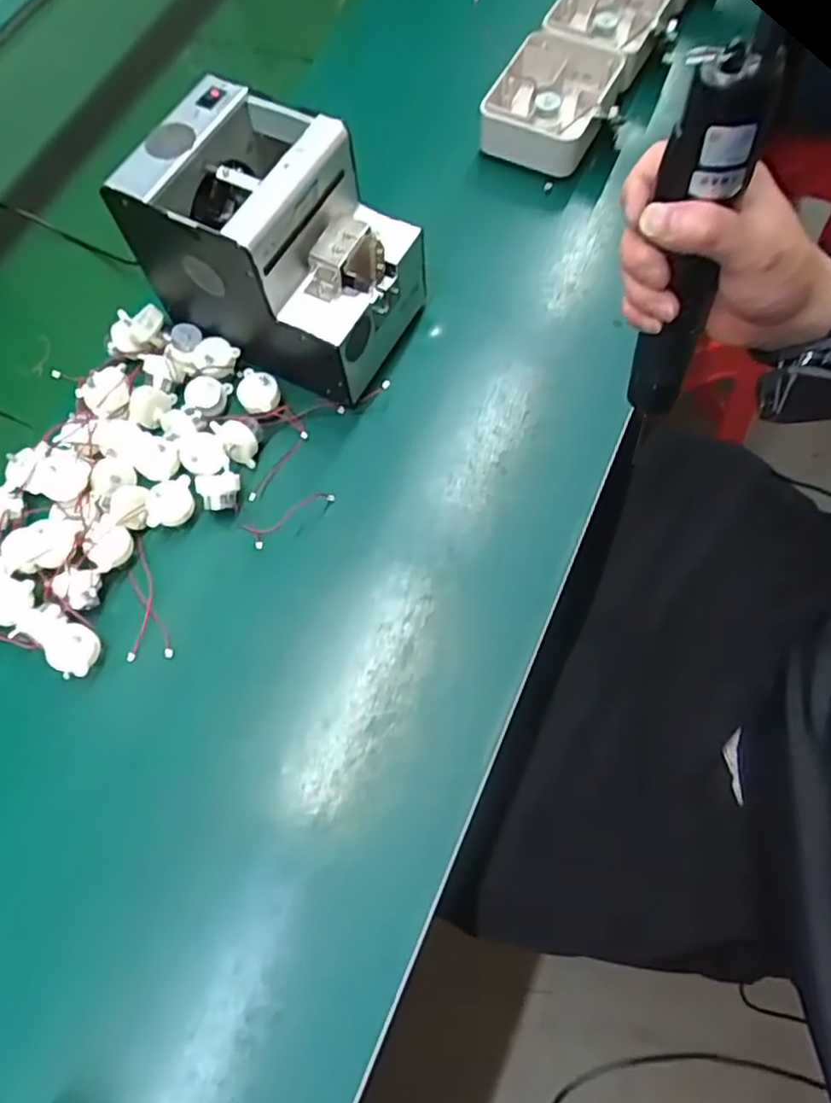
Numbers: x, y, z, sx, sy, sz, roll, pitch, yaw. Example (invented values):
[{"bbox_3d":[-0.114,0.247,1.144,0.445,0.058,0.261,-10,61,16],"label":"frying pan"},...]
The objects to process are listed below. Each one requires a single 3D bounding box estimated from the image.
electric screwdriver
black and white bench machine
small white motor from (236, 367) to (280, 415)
[{"bbox_3d":[0.145,-0.155,0.358,0.035,0.196,0.028,-15,54,-3],"label":"electric screwdriver"},{"bbox_3d":[-0.101,-0.230,0.505,0.175,0.144,0.127,28,75,11],"label":"black and white bench machine"},{"bbox_3d":[-0.126,-0.126,0.529,0.038,0.024,0.032,22,74,9],"label":"small white motor"}]

